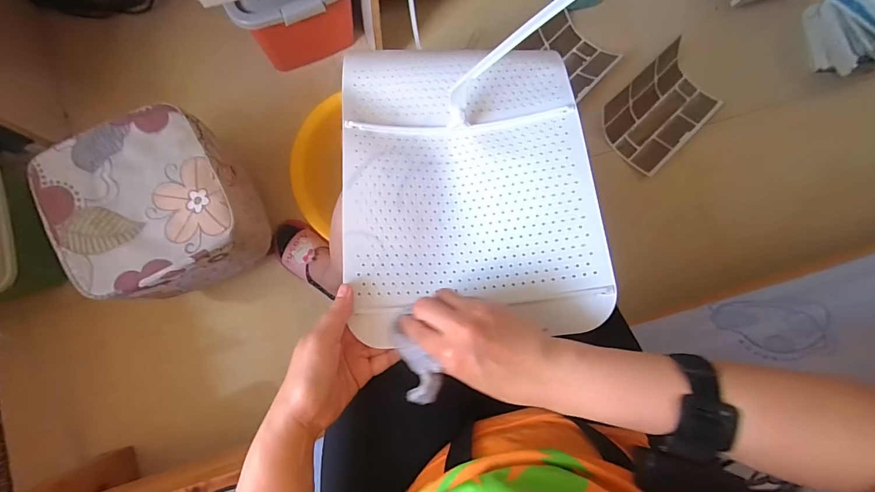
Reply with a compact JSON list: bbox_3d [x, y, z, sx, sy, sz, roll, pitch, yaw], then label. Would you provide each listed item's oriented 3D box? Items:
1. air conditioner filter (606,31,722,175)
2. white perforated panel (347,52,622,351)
[{"bbox_3d":[0.563,-0.344,0.998,0.300,0.077,0.198,-43,87,-9],"label":"air conditioner filter"},{"bbox_3d":[0.029,-0.079,0.428,0.252,0.086,0.332,-2,82,-5],"label":"white perforated panel"}]

